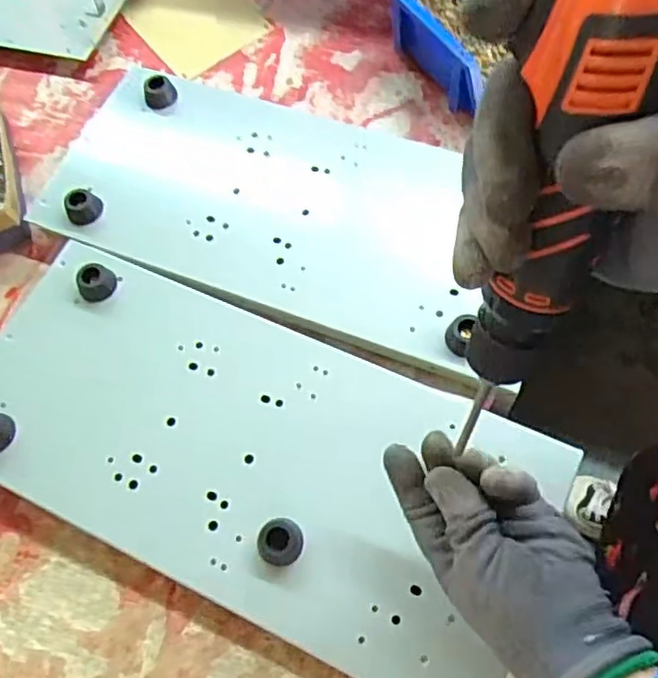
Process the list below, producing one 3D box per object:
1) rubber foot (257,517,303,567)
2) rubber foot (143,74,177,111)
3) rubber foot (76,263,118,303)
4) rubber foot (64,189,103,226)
[{"bbox_3d":[-0.034,0.134,0.447,0.030,0.021,0.030,-3,64,5],"label":"rubber foot"},{"bbox_3d":[-0.155,-0.224,0.611,0.028,0.023,0.024,-21,64,-4],"label":"rubber foot"},{"bbox_3d":[-0.187,-0.047,0.535,0.030,0.018,0.027,-31,65,-8],"label":"rubber foot"},{"bbox_3d":[-0.209,-0.115,0.566,0.027,0.017,0.028,-12,64,1],"label":"rubber foot"}]

